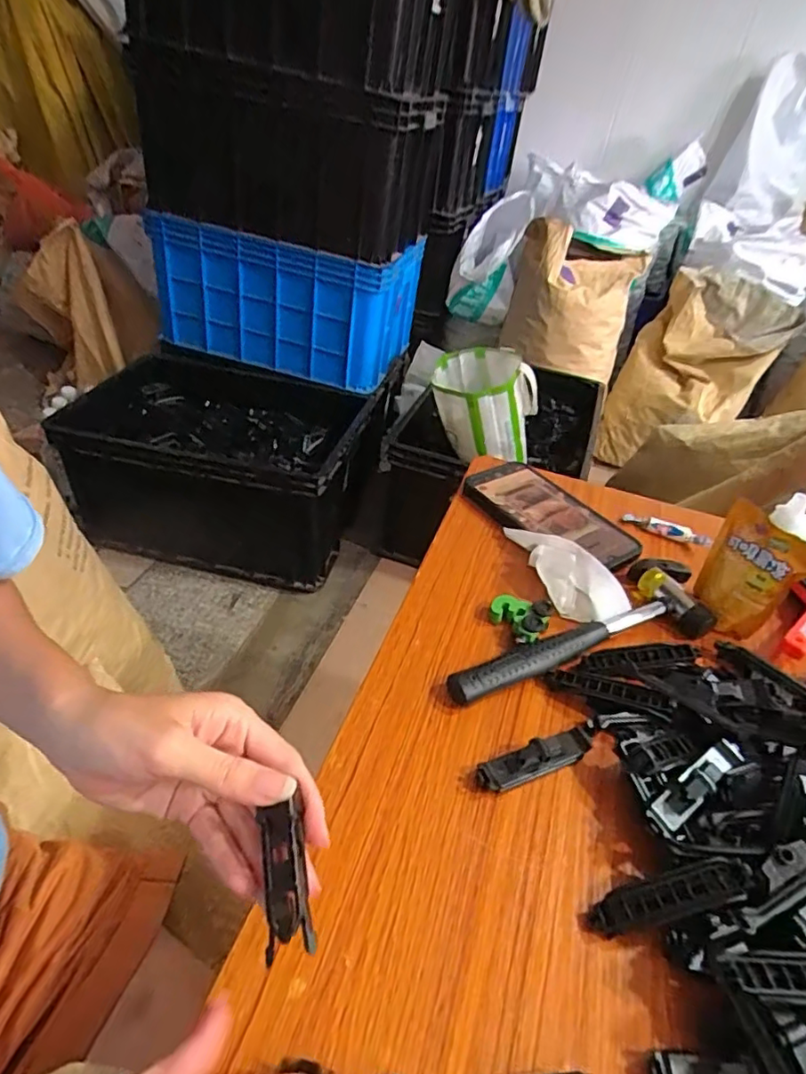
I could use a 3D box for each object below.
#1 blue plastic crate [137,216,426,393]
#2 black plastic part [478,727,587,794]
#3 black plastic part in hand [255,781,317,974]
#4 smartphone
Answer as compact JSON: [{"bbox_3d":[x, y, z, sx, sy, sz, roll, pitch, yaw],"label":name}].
[{"bbox_3d":[-0.288,-0.636,1.508,0.591,0.295,0.338,14,40,9],"label":"blue plastic crate"},{"bbox_3d":[0.081,0.130,0.344,0.078,0.021,0.019,-12,43,-22],"label":"black plastic part"},{"bbox_3d":[-0.048,0.141,0.240,0.018,0.010,0.054,-4,55,-13],"label":"black plastic part in hand"},{"bbox_3d":[0.130,-0.019,0.528,0.082,0.017,0.160,-19,46,-28],"label":"smartphone"}]

